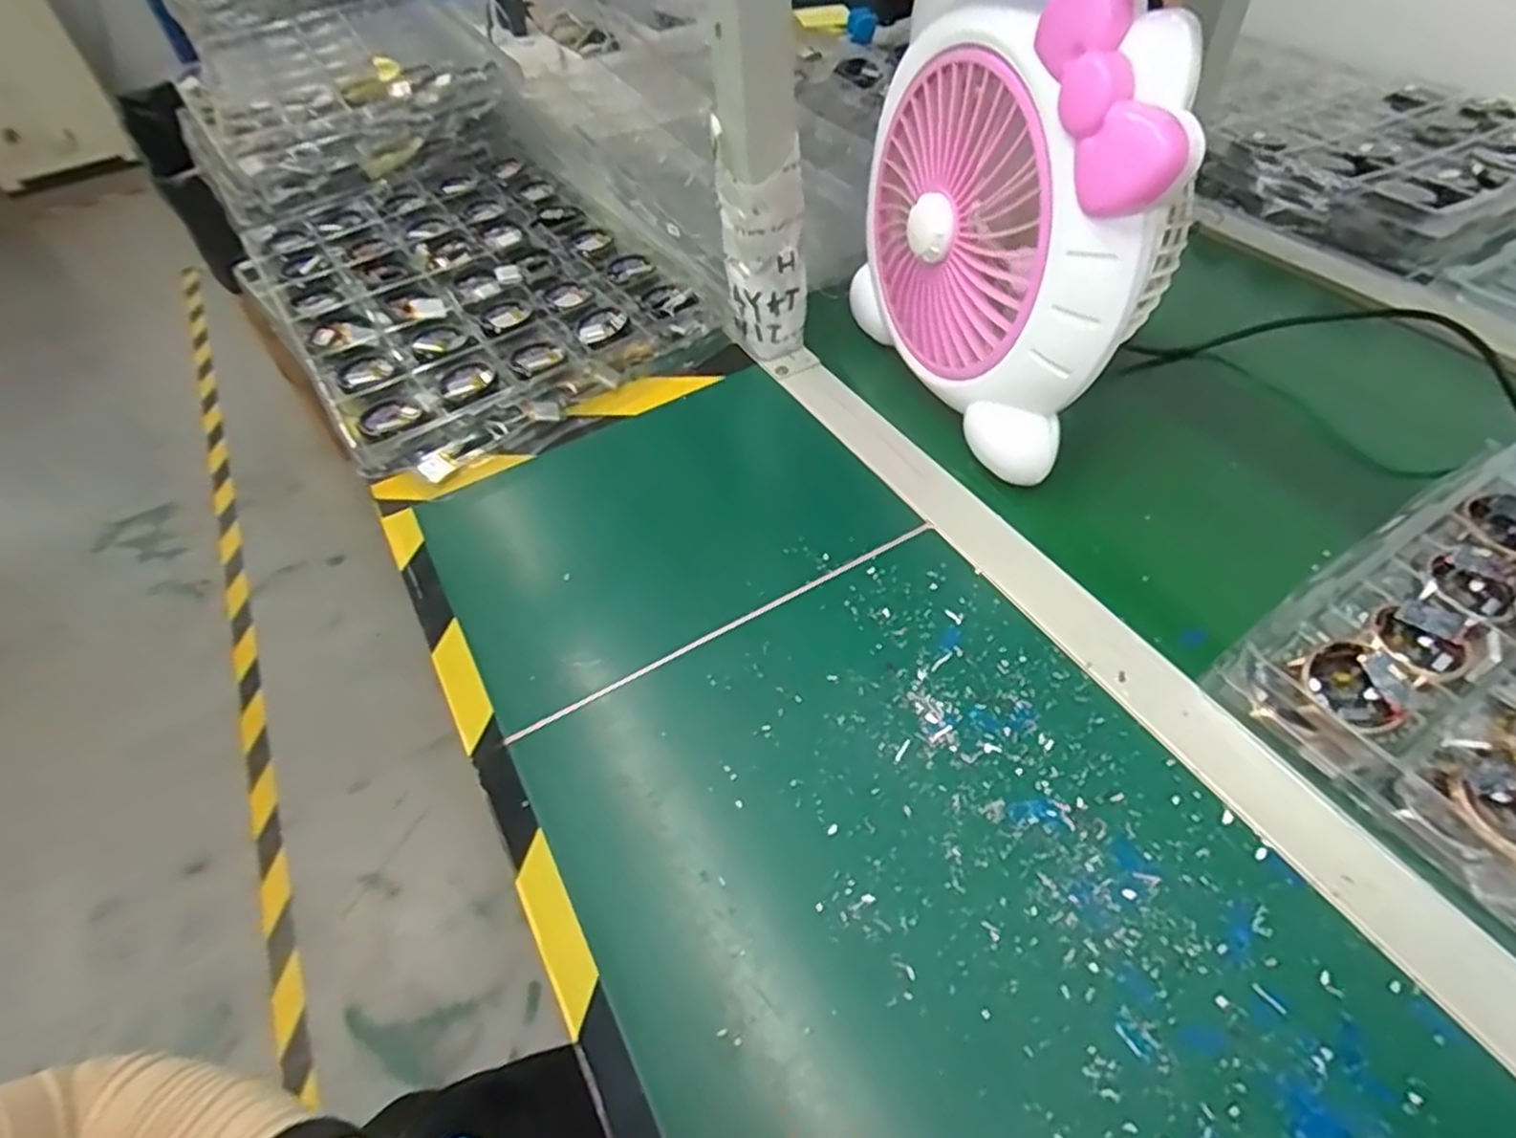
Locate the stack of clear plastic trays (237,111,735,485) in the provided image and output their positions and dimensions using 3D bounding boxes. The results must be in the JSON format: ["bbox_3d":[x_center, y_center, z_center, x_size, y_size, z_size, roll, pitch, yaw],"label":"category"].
[{"bbox_3d":[-0.264,-0.262,0.688,0.313,0.047,0.447,-32,54,-19],"label":"stack of clear plastic trays"}]

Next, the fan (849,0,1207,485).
[{"bbox_3d":[0.159,-0.216,0.479,0.111,0.242,0.245,-22,52,-12],"label":"fan"}]

